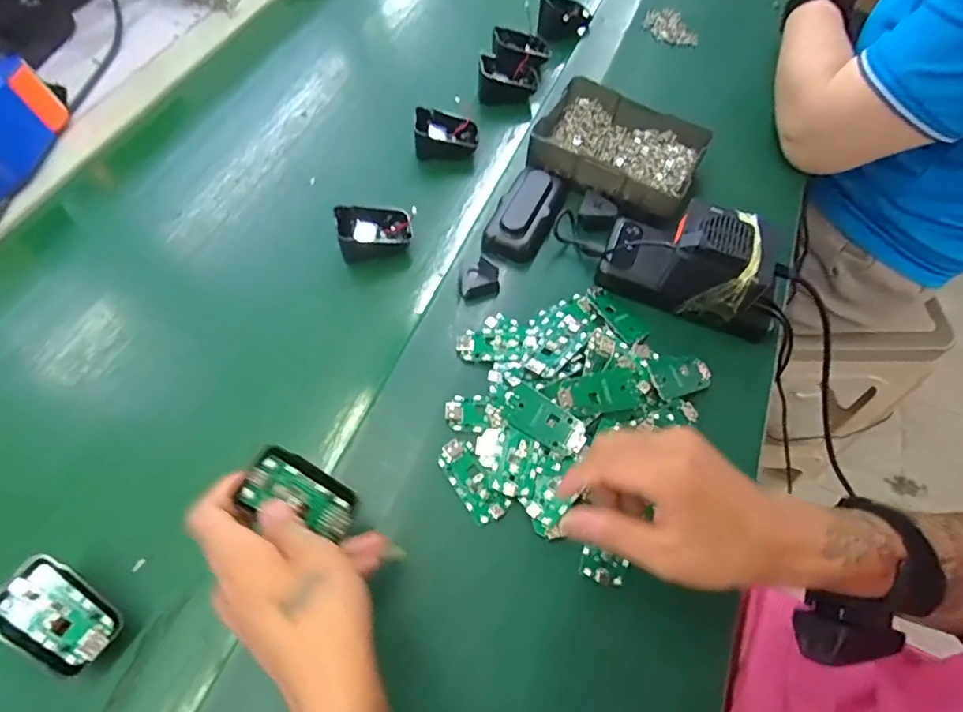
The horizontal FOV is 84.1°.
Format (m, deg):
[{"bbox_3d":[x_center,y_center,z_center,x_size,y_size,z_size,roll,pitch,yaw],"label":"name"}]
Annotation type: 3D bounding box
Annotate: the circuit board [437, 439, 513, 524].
[{"bbox_3d":[-0.007,0.090,0.390,0.028,0.009,0.062,-31,64,-17],"label":"circuit board"}]

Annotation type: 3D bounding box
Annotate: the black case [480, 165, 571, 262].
[{"bbox_3d":[0.044,-0.137,0.512,0.054,0.036,0.117,21,62,12],"label":"black case"}]

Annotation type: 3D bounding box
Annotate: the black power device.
[{"bbox_3d":[0.186,-0.084,0.457,0.152,0.079,0.073,22,62,12],"label":"black power device"}]

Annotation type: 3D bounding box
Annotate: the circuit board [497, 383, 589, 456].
[{"bbox_3d":[0.046,0.047,0.399,0.067,0.009,0.031,33,106,15],"label":"circuit board"}]

